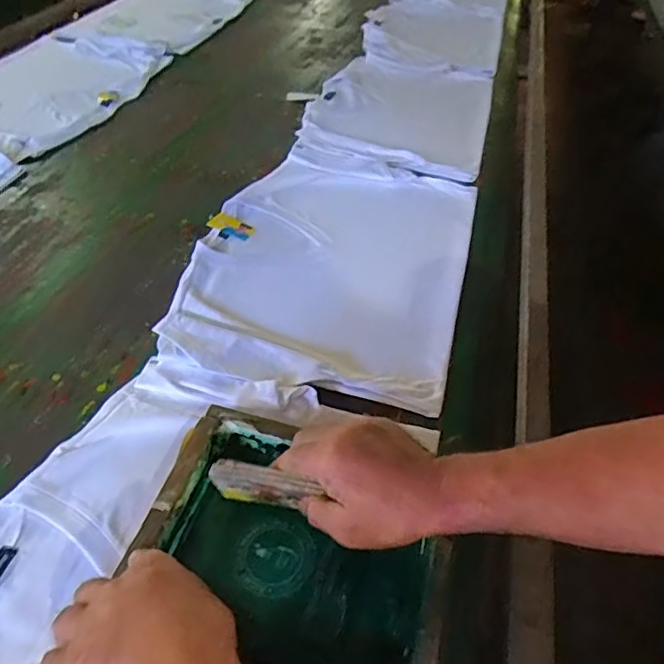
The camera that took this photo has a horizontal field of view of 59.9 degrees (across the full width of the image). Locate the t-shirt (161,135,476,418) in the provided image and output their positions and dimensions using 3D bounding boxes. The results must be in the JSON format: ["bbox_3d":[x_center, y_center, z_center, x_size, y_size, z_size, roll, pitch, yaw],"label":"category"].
[{"bbox_3d":[0.006,-0.118,0.854,0.373,0.026,0.540,12,45,8],"label":"t-shirt"}]

